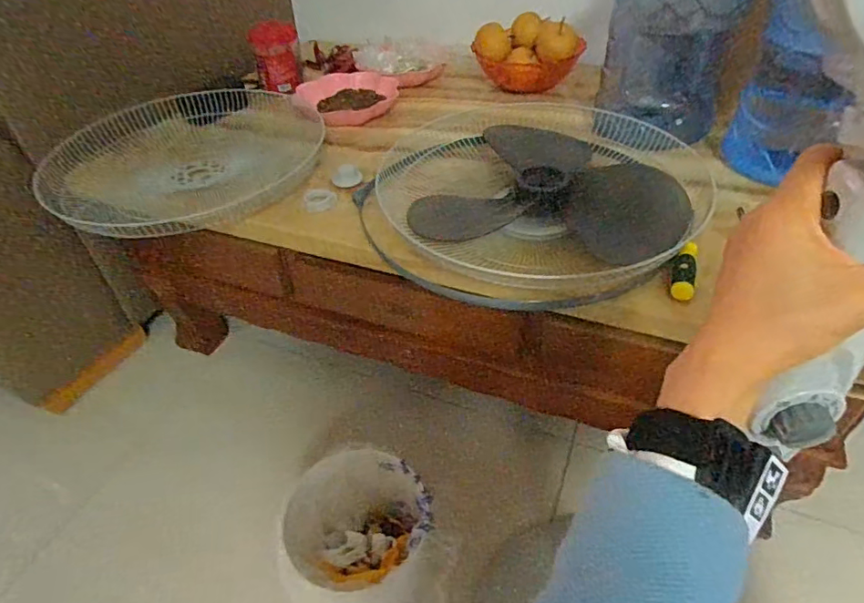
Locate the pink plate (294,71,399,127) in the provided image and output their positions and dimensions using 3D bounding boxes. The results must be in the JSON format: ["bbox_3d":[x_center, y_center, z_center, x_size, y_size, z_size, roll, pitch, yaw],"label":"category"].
[{"bbox_3d":[-0.154,-0.409,1.052,0.187,0.034,0.205,-2,43,2],"label":"pink plate"}]

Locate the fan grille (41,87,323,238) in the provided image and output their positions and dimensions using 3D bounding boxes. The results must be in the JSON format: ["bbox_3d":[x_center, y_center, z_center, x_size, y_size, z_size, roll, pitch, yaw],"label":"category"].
[{"bbox_3d":[-0.446,-0.266,0.951,0.446,0.071,0.540,-26,47,-22],"label":"fan grille"}]

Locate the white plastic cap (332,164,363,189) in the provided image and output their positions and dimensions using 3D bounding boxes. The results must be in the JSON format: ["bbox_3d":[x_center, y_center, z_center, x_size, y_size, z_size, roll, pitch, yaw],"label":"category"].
[{"bbox_3d":[-0.138,-0.205,0.857,0.047,0.016,0.054,-10,43,-7],"label":"white plastic cap"}]

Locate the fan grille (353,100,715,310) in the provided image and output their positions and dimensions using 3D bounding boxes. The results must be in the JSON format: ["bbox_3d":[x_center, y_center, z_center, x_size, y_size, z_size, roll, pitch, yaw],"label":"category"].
[{"bbox_3d":[0.151,-0.195,0.821,0.483,0.083,0.544,14,45,18],"label":"fan grille"}]

